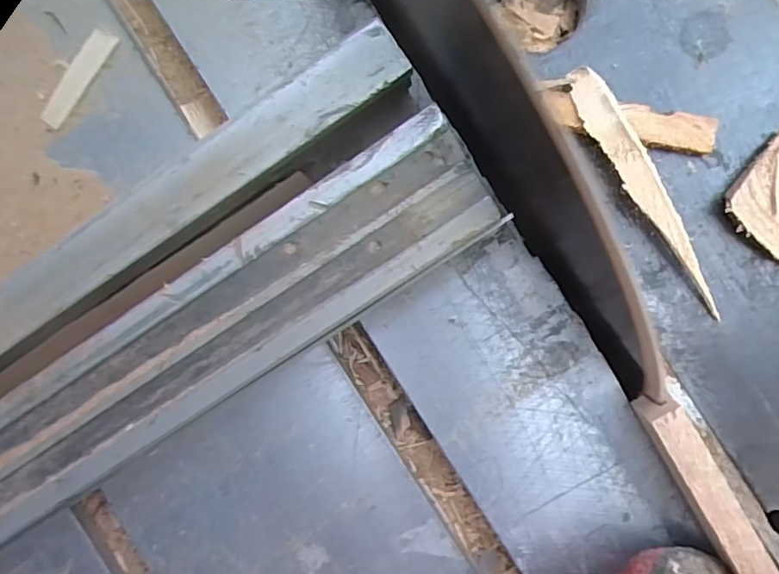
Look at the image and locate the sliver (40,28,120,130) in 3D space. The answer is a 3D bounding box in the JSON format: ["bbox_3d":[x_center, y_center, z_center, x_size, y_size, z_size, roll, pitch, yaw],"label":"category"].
[{"bbox_3d":[-0.155,-0.104,0.269,0.015,0.004,0.054,40,98,9],"label":"sliver"}]

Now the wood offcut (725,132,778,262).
[{"bbox_3d":[0.175,-0.039,0.239,0.044,0.009,0.047,37,94,3],"label":"wood offcut"}]

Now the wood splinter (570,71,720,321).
[{"bbox_3d":[0.114,-0.042,0.241,0.017,0.011,0.123,-28,89,5],"label":"wood splinter"}]

